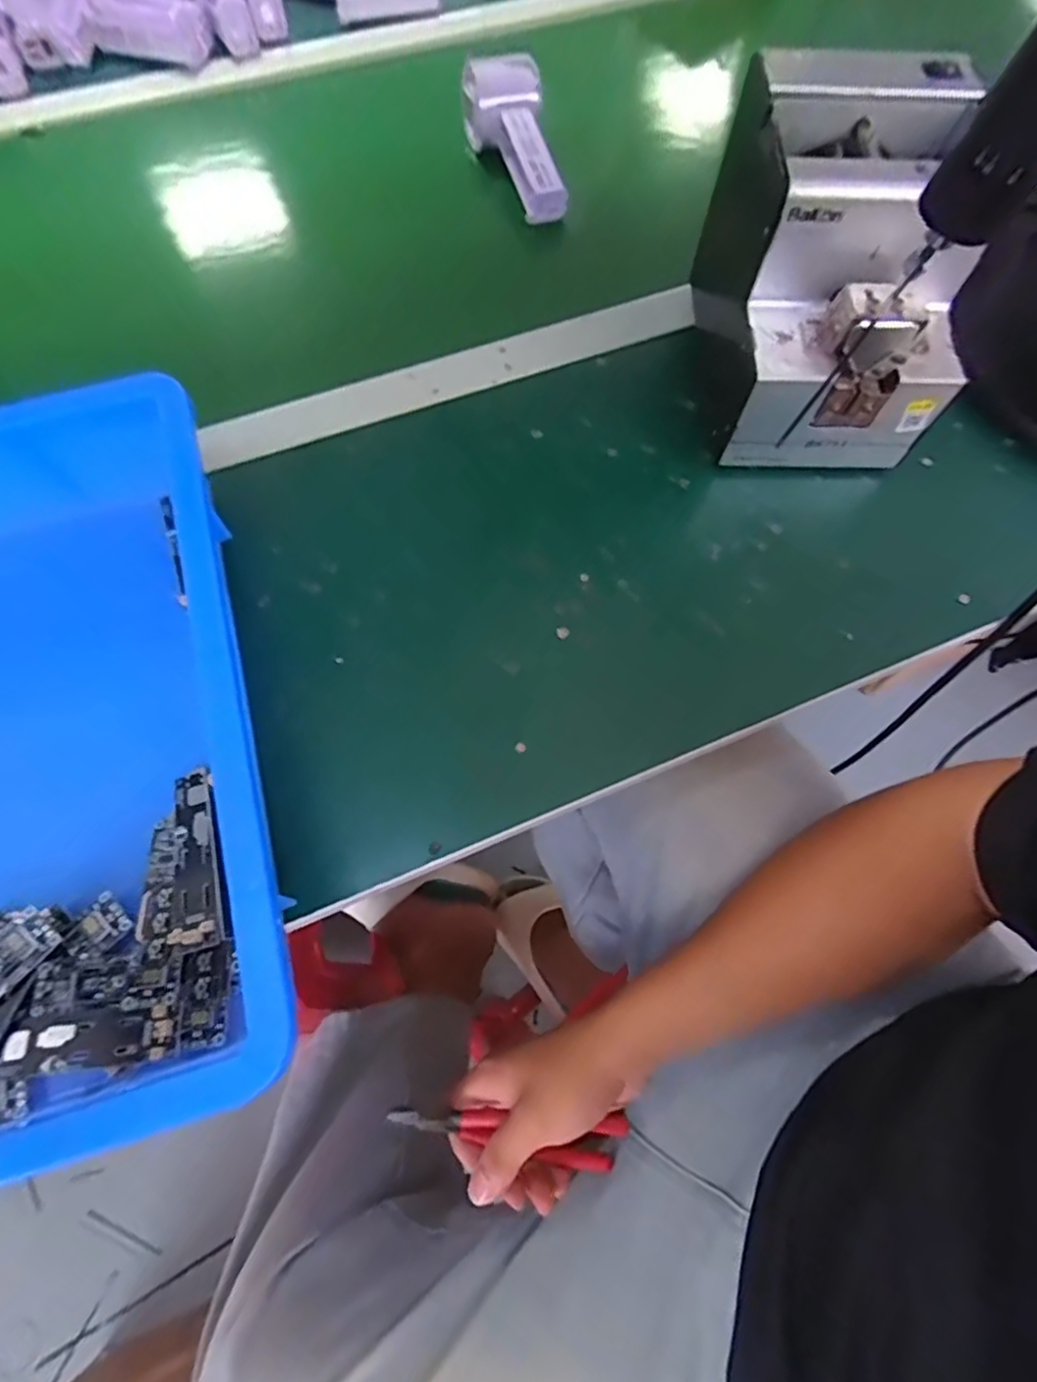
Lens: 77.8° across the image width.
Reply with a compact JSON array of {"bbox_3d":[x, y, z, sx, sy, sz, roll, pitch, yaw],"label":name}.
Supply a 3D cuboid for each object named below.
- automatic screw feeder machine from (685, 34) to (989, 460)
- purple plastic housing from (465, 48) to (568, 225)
[{"bbox_3d":[0.193,-0.254,0.399,0.121,0.150,0.180,-2,69,-2],"label":"automatic screw feeder machine"},{"bbox_3d":[0.006,-0.454,0.541,0.051,0.062,0.141,-24,85,-10],"label":"purple plastic housing"}]

